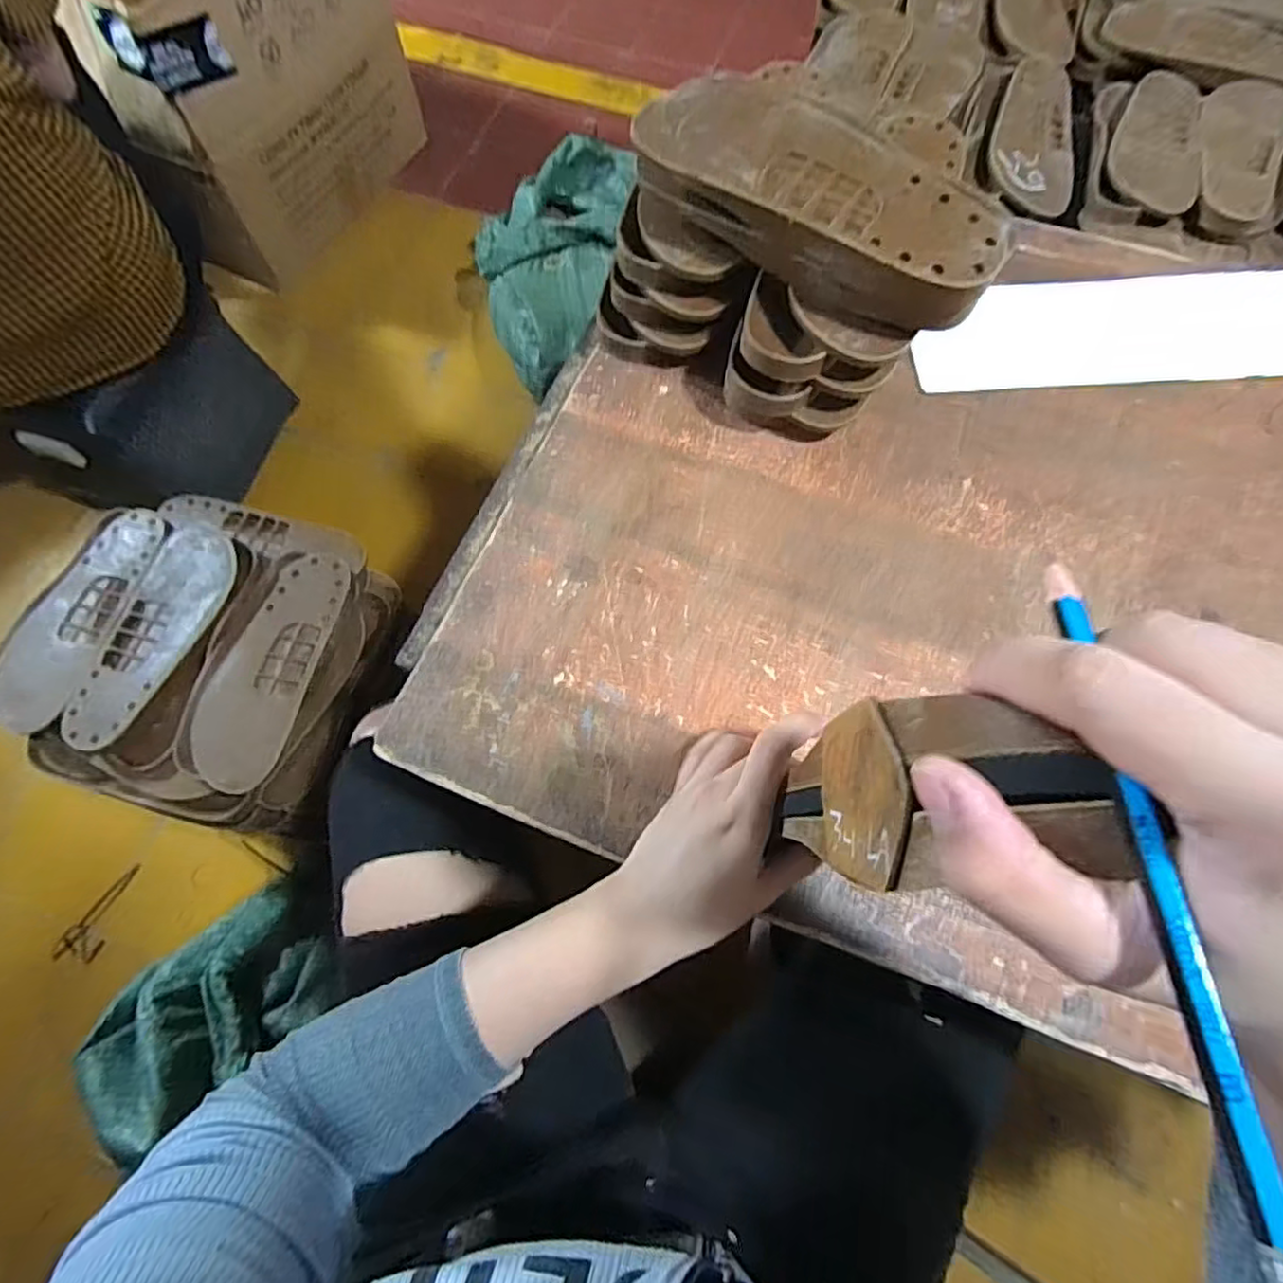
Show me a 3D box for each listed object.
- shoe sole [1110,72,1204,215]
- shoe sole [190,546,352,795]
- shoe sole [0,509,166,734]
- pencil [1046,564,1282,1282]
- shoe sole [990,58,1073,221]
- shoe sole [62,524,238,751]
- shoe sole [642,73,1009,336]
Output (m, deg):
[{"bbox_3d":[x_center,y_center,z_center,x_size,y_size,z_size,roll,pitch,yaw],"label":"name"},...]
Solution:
[{"bbox_3d":[0.589,-0.576,0.750,0.092,0.024,0.226,17,71,5],"label":"shoe sole"},{"bbox_3d":[-0.352,0.022,0.619,0.084,0.024,0.228,13,71,6],"label":"shoe sole"},{"bbox_3d":[-0.558,-0.029,0.643,0.099,0.017,0.234,15,71,7],"label":"shoe sole"},{"bbox_3d":[0.108,0.050,0.135,0.005,0.004,0.148,-3,67,0],"label":"pencil"},{"bbox_3d":[0.462,-0.603,0.760,0.090,0.024,0.253,16,71,5],"label":"shoe sole"},{"bbox_3d":[-0.474,-0.011,0.631,0.089,0.014,0.229,20,72,8],"label":"shoe sole"},{"bbox_3d":[0.109,-0.273,0.407,0.235,0.046,0.102,34,75,12],"label":"shoe sole"}]

